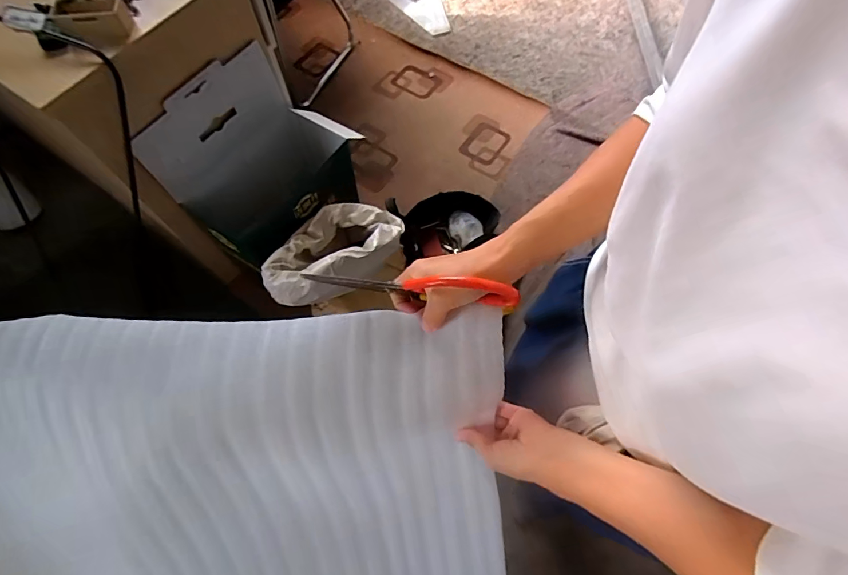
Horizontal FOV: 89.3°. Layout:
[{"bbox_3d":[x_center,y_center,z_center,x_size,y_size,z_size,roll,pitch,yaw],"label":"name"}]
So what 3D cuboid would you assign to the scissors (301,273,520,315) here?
[{"bbox_3d":[-0.016,0.001,0.384,0.194,0.053,0.010,4,63,17],"label":"scissors"}]

